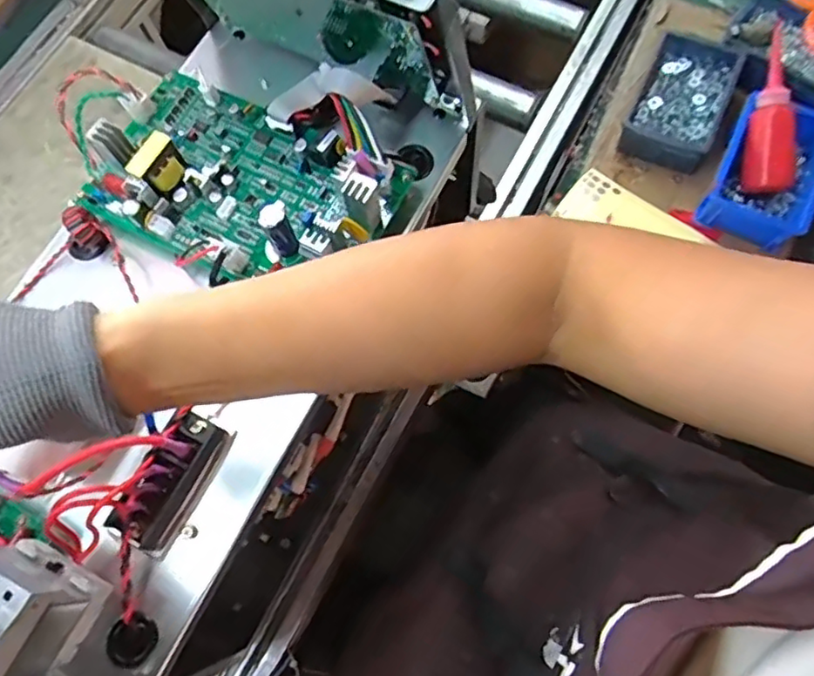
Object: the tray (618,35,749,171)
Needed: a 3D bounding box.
[{"bbox_3d":[0.308,-0.264,0.710,0.095,0.044,0.156,26,74,11],"label":"tray"}]

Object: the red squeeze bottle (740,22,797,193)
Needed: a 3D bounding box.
[{"bbox_3d":[0.386,-0.245,0.663,0.057,0.042,0.176,-4,105,1],"label":"red squeeze bottle"}]

